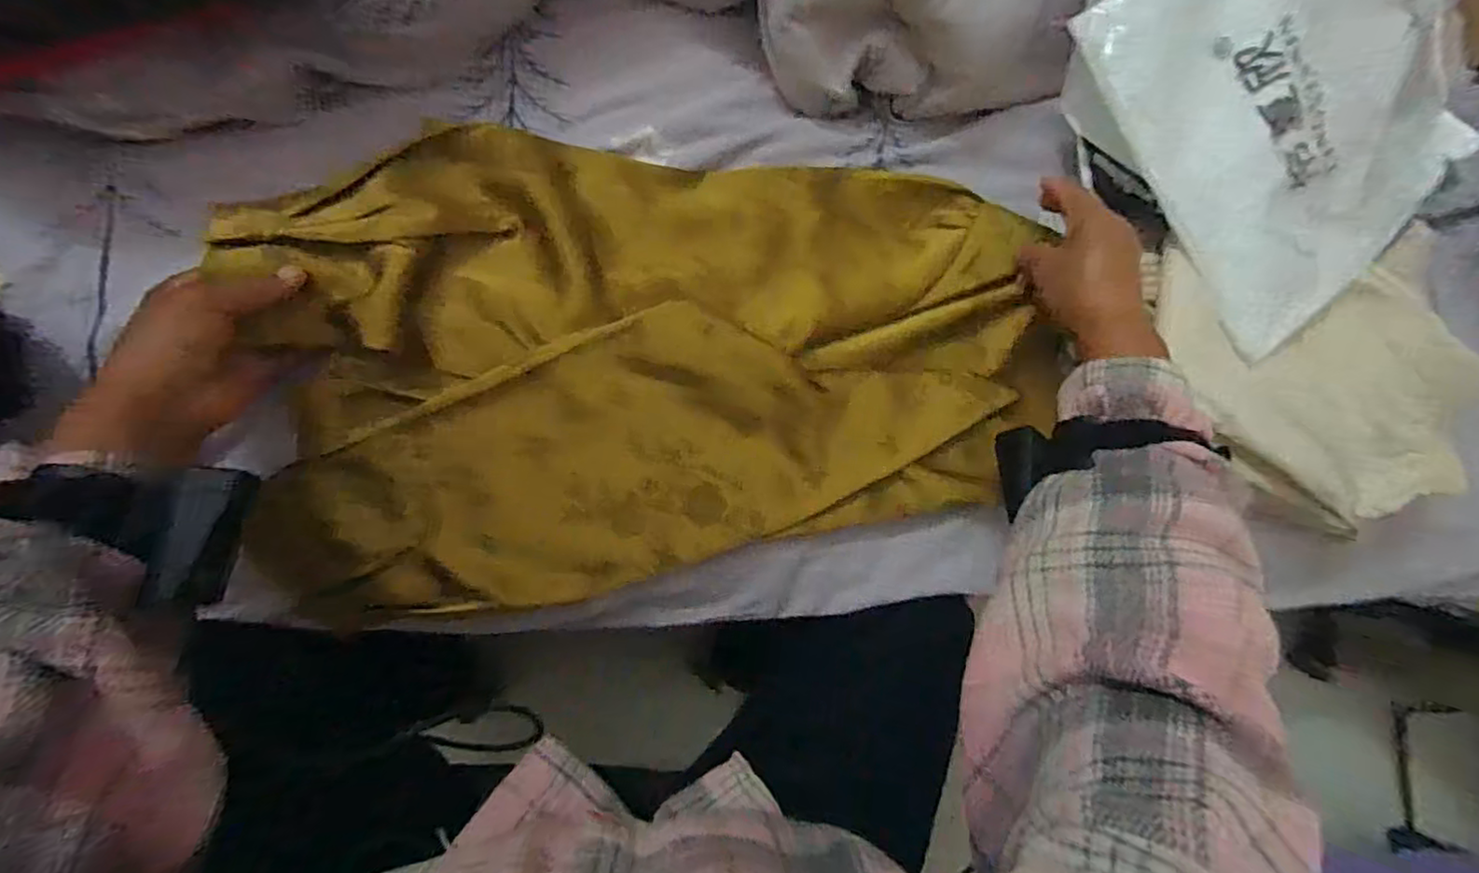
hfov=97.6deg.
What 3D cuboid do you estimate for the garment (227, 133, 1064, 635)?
[{"bbox_3d":[-0.043,-0.045,0.490,0.577,0.072,0.336,-1,87,-9],"label":"garment"}]

